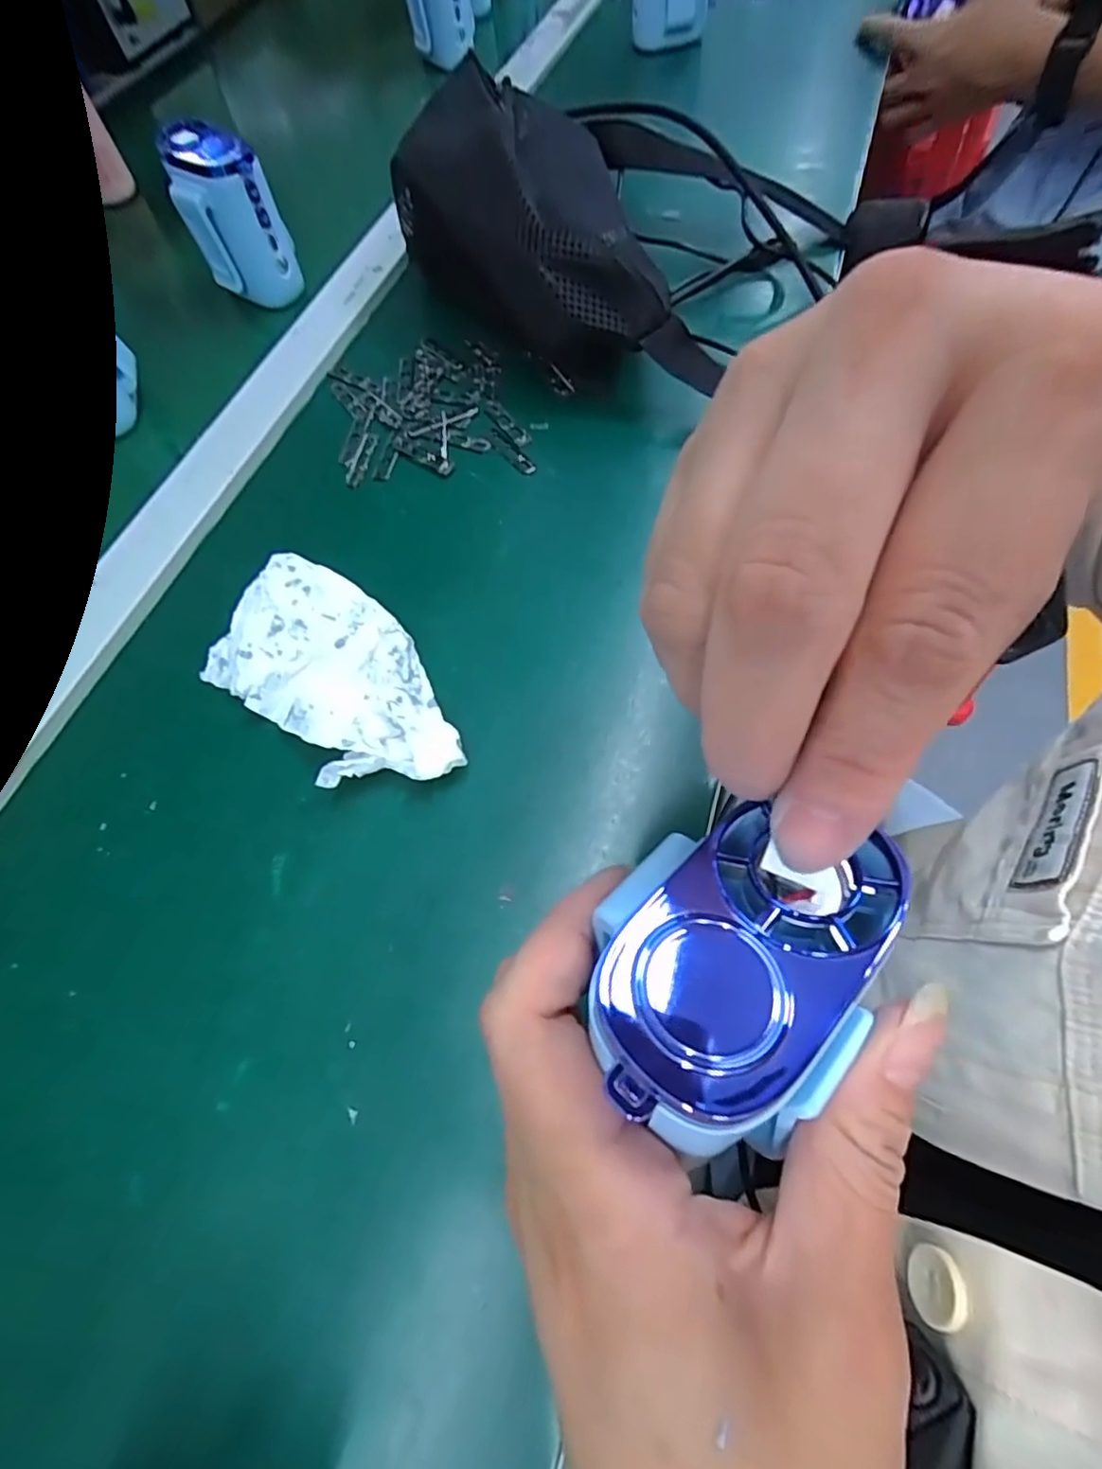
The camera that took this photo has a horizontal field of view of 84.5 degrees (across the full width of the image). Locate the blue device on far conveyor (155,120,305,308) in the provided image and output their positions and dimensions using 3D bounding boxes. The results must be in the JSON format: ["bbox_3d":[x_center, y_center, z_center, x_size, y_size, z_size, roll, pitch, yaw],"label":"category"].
[{"bbox_3d":[-0.211,-0.340,0.400,0.051,0.080,0.053,-37,67,-13],"label":"blue device on far conveyor"}]

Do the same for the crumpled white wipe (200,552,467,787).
[{"bbox_3d":[-0.096,-0.027,0.277,0.143,0.017,0.075,36,71,19],"label":"crumpled white wipe"}]

